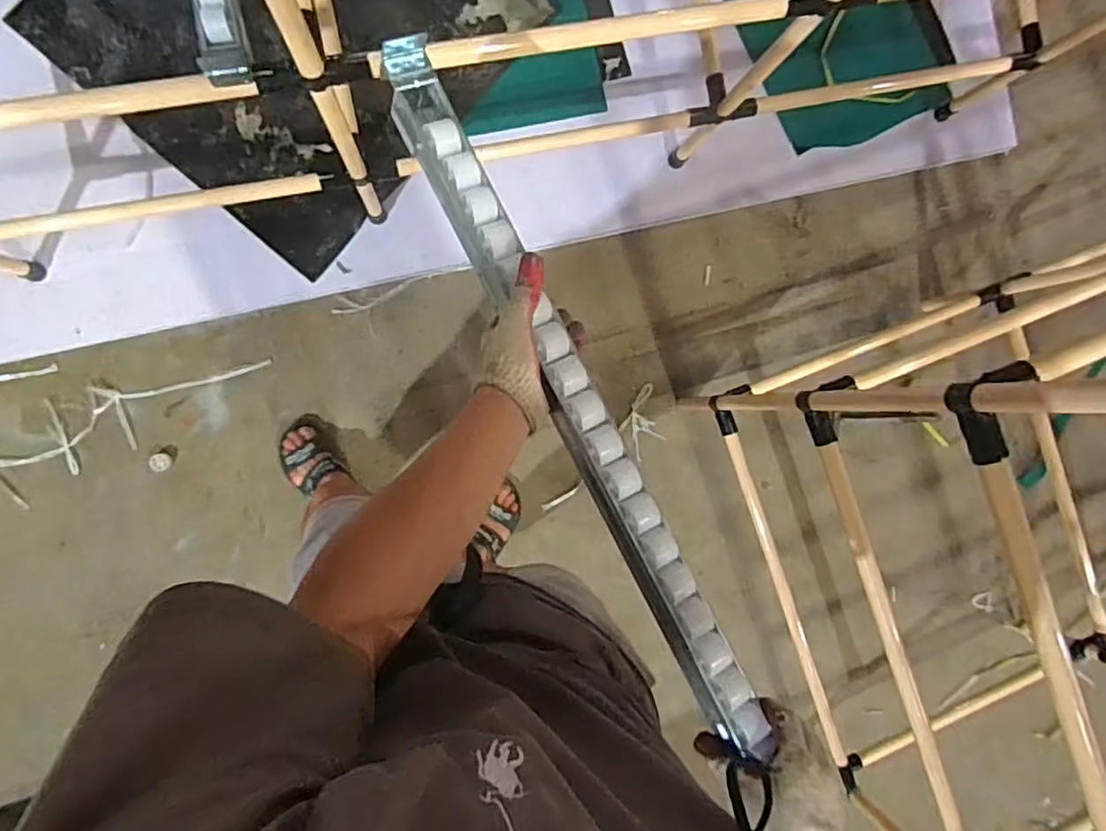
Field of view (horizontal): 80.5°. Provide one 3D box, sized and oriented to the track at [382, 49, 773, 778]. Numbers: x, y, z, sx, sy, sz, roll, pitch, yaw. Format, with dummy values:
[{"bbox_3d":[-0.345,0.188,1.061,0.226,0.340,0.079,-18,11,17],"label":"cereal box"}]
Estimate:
[{"bbox_3d":[0.016,-0.024,0.611,0.047,0.035,0.694,-27,89,-6],"label":"track"}]

